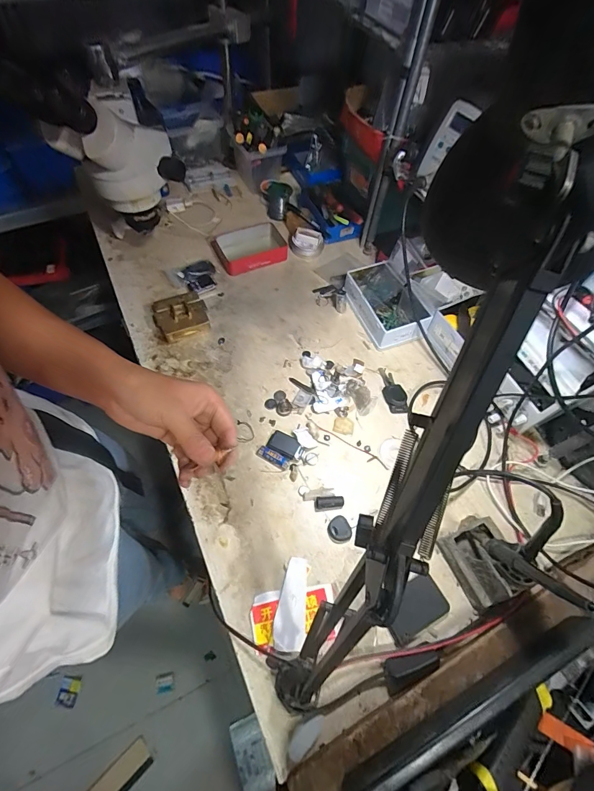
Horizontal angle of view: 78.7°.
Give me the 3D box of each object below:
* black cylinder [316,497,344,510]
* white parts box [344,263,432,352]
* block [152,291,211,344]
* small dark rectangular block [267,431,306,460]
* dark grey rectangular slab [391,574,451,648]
[{"bbox_3d":[0.046,0.151,0.510,0.040,0.012,0.016,-3,62,-4],"label":"black cylinder"},{"bbox_3d":[0.164,-0.173,0.672,0.111,0.048,0.170,-19,64,-13],"label":"white parts box"},{"bbox_3d":[-0.207,-0.141,0.646,0.088,0.030,0.079,-17,64,-12],"label":"block"},{"bbox_3d":[-0.015,0.076,0.545,0.053,0.013,0.034,24,63,10],"label":"small dark rectangular block"},{"bbox_3d":[0.146,0.264,0.450,0.079,0.008,0.051,-26,66,-16],"label":"dark grey rectangular slab"}]

